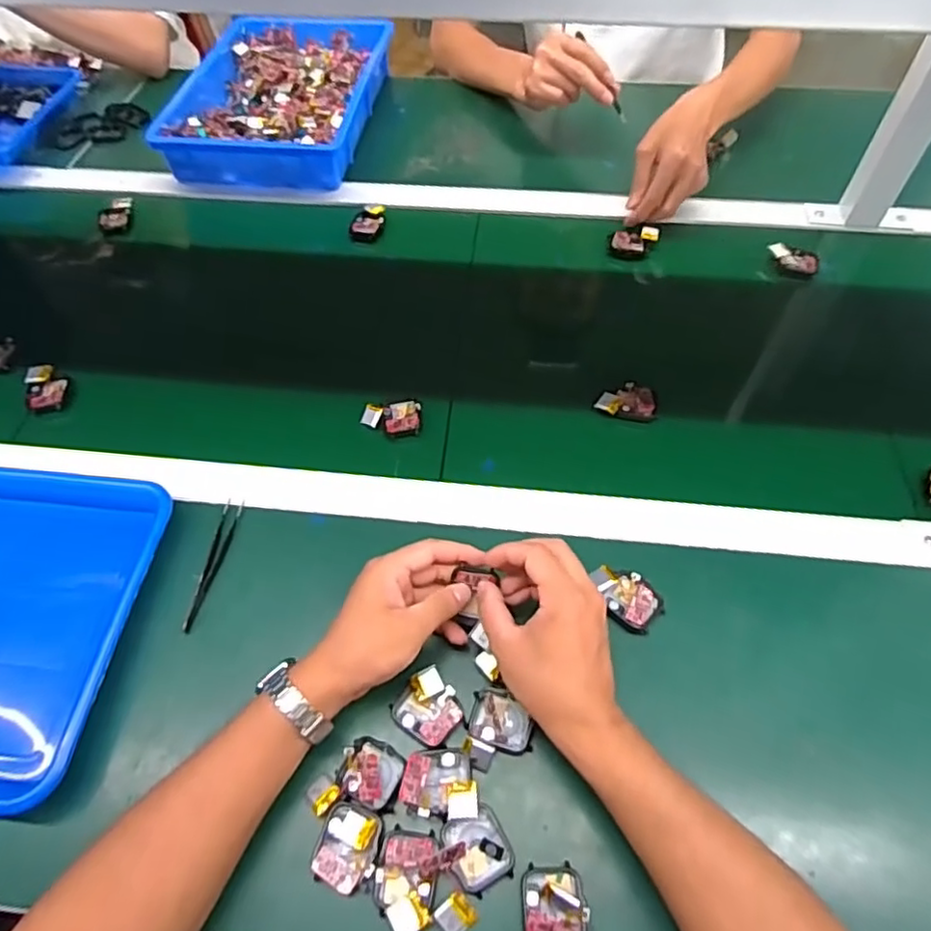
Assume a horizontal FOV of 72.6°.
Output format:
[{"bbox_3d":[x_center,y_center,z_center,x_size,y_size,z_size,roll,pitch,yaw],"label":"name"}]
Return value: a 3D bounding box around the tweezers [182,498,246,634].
[{"bbox_3d":[-0.208,0.080,0.529,0.016,0.010,0.117,5,56,3],"label":"tweezers"}]

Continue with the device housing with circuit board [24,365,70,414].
[{"bbox_3d":[-0.413,-0.077,0.627,0.037,0.011,0.056,-14,57,-9],"label":"device housing with circuit board"}]

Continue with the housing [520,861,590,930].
[{"bbox_3d":[0.055,0.272,0.387,0.038,0.017,0.047,-1,56,-1],"label":"housing"}]

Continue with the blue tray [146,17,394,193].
[{"bbox_3d":[-0.258,-0.528,0.906,0.262,0.062,0.372,7,56,5],"label":"blue tray"}]

